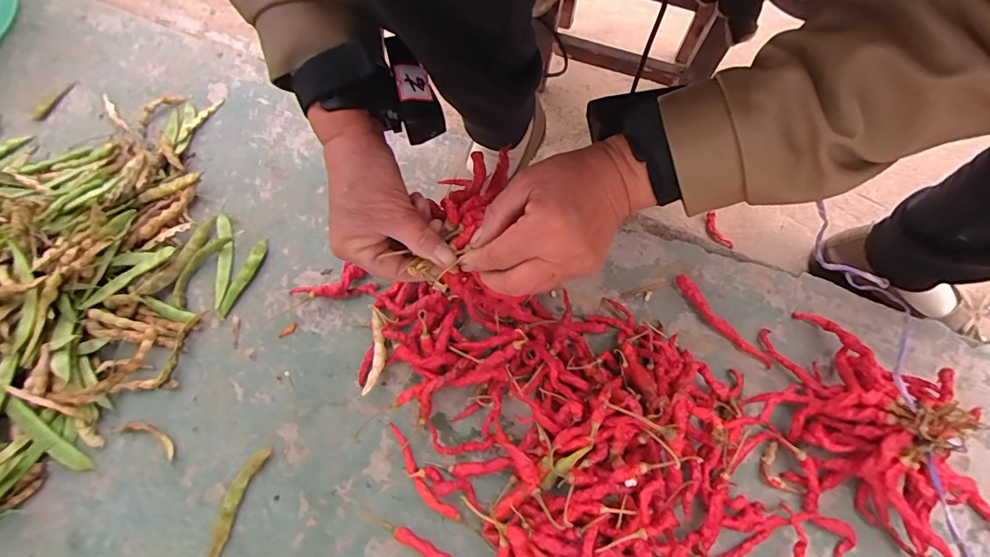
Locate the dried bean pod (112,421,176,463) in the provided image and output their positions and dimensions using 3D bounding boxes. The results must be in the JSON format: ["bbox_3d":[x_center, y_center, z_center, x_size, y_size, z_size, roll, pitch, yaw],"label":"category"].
[{"bbox_3d":[-0.344,0.156,0.434,0.068,0.005,0.021,22,71,11],"label":"dried bean pod"}]

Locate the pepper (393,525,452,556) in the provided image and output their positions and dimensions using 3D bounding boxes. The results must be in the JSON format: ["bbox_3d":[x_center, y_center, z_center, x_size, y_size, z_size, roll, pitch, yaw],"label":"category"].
[{"bbox_3d":[-0.050,0.249,0.385,0.091,0.007,0.020,34,74,14],"label":"pepper"}]

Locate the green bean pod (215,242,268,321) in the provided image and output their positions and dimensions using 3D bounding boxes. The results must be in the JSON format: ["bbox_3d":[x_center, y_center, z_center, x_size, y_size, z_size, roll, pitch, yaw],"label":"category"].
[{"bbox_3d":[-0.280,-0.001,0.486,0.016,0.012,0.094,18,71,9],"label":"green bean pod"}]

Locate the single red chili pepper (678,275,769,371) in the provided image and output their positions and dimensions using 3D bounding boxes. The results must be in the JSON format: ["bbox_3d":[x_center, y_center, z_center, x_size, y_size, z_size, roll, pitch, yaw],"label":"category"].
[{"bbox_3d":[0.229,0.044,0.448,0.017,0.012,0.121,-36,71,-11],"label":"single red chili pepper"}]

